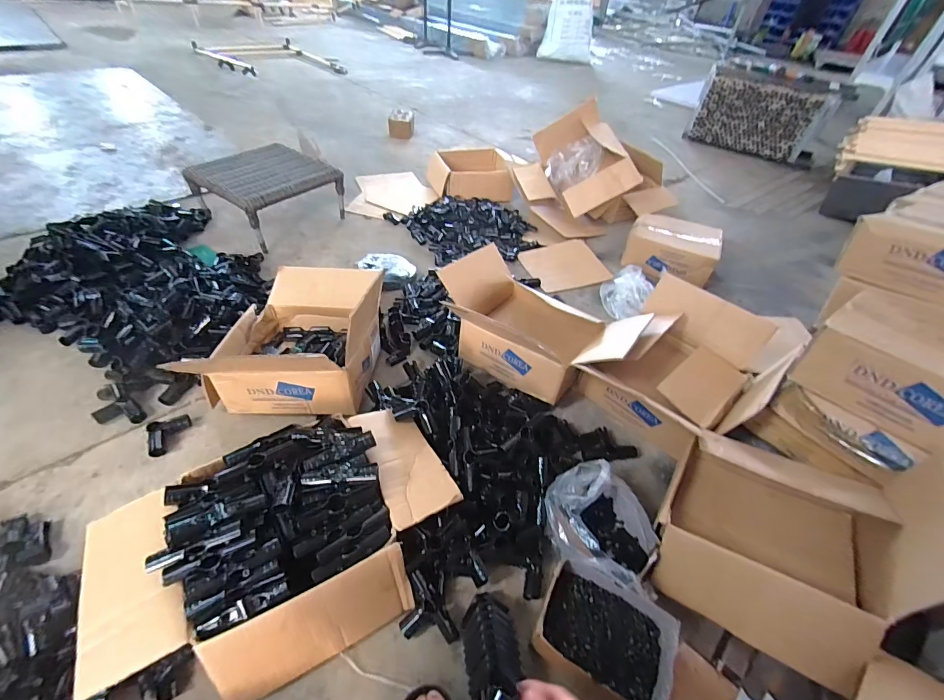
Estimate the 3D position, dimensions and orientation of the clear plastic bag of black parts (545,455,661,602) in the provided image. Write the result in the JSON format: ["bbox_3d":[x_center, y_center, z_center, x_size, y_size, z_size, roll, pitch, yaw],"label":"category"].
[{"bbox_3d":[0.250,0.339,0.782,0.207,0.127,0.193,31,48,23],"label":"clear plastic bag of black parts"}]

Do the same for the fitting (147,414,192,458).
[{"bbox_3d":[-0.674,0.192,0.893,0.076,0.033,0.080,-17,48,-23],"label":"fitting"}]

